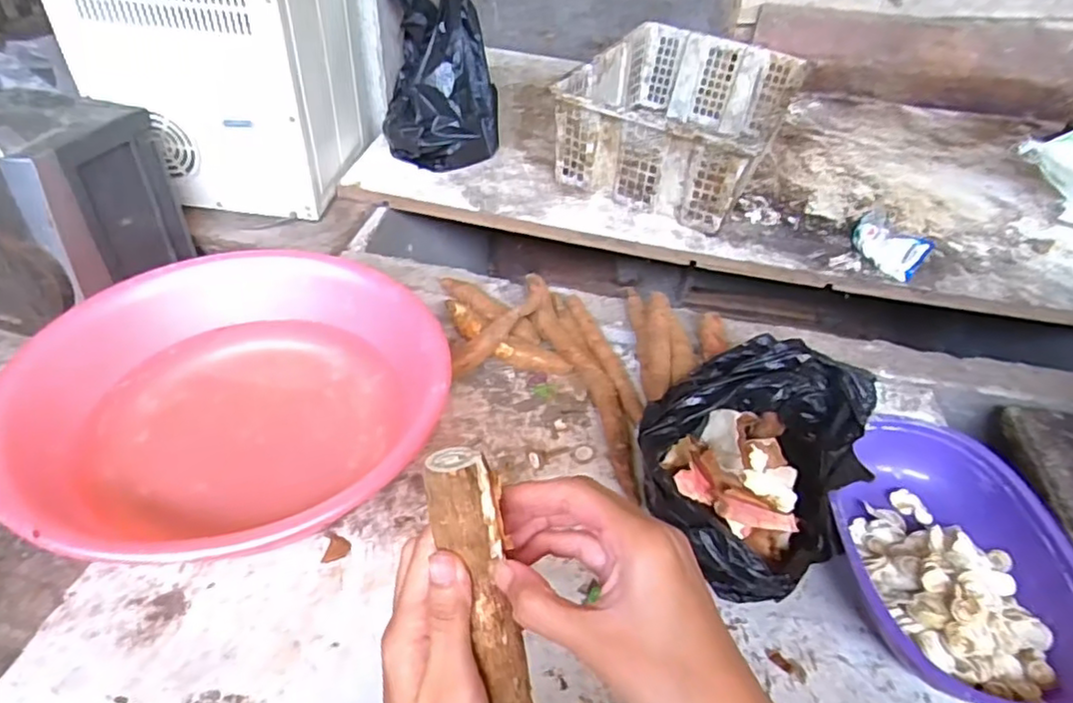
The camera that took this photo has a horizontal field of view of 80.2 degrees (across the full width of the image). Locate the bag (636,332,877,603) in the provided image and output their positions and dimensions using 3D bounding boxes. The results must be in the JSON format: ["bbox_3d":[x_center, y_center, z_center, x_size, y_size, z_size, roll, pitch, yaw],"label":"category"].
[{"bbox_3d":[0.217,0.105,0.663,0.210,0.100,0.290,24,46,19],"label":"bag"}]

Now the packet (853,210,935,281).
[{"bbox_3d":[0.530,-0.160,0.967,0.045,0.066,0.120,-29,53,-31],"label":"packet"}]

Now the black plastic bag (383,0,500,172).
[{"bbox_3d":[-0.159,-0.471,1.076,0.195,0.265,0.228,-3,44,-9],"label":"black plastic bag"}]

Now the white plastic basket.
[{"bbox_3d":[0.258,-0.416,1.140,0.322,0.164,0.453,22,45,16],"label":"white plastic basket"}]

